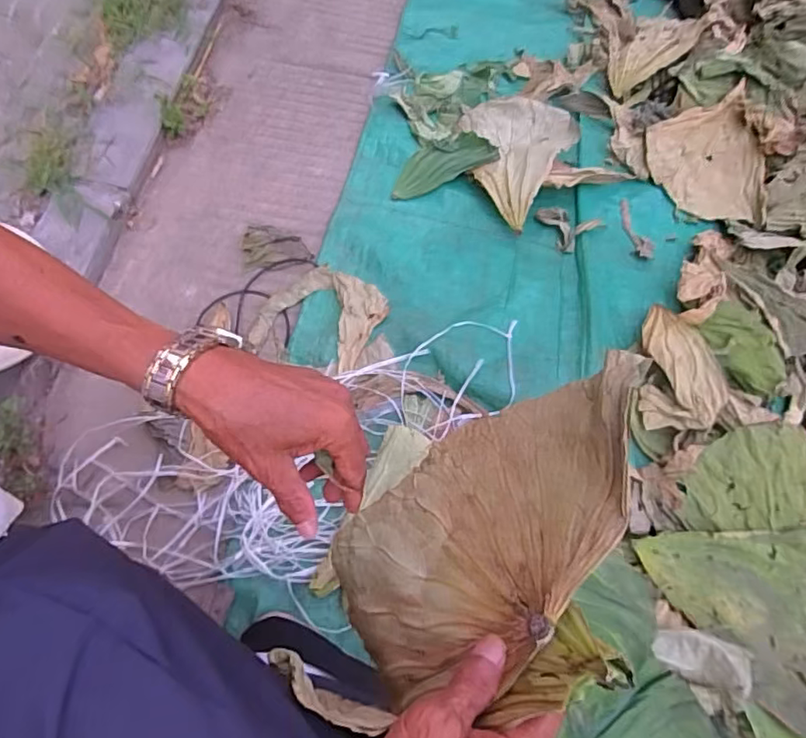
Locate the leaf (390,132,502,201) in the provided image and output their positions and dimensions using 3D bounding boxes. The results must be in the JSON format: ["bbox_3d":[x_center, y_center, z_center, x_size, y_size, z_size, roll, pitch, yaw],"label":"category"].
[{"bbox_3d":[0.064,-0.354,0.972,0.183,0.016,0.083,-23,67,4],"label":"leaf"}]

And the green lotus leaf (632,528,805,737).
[{"bbox_3d":[0.425,0.298,0.658,0.266,0.063,0.214,-2,65,-3],"label":"green lotus leaf"}]

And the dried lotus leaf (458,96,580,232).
[{"bbox_3d":[0.212,-0.366,0.977,0.191,0.048,0.277,-6,65,-5],"label":"dried lotus leaf"}]

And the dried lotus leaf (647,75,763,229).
[{"bbox_3d":[0.533,-0.355,0.987,0.173,0.027,0.212,-15,92,6],"label":"dried lotus leaf"}]

